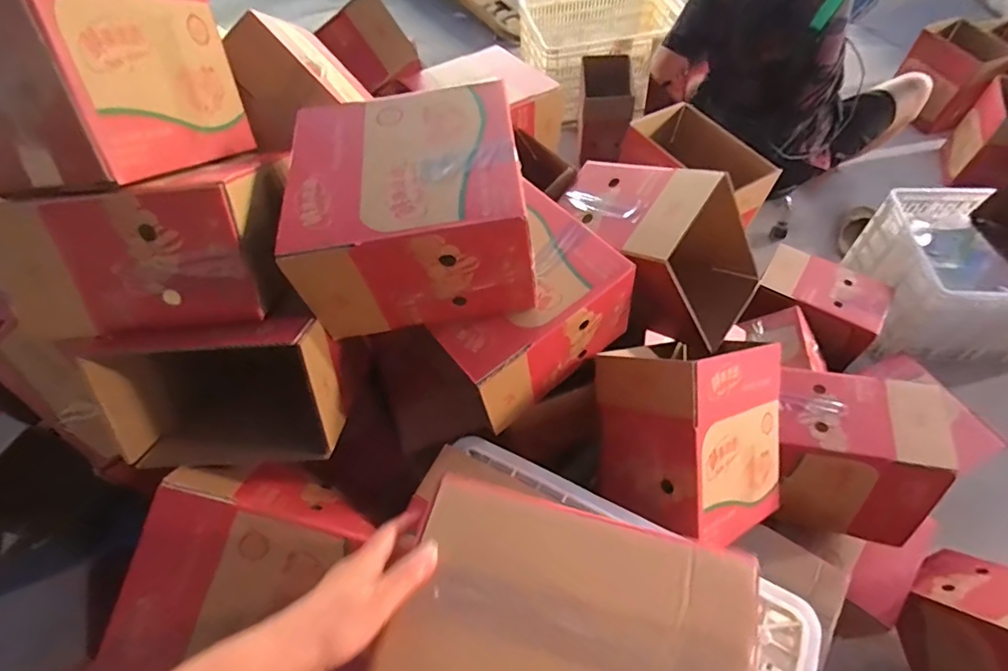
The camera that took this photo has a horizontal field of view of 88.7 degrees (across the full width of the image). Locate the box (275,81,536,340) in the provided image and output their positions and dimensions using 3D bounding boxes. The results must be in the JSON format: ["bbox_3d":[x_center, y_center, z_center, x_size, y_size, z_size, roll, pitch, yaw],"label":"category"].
[{"bbox_3d":[-0.122,-0.170,0.674,0.270,0.161,0.255,-9,58,-3],"label":"box"}]

